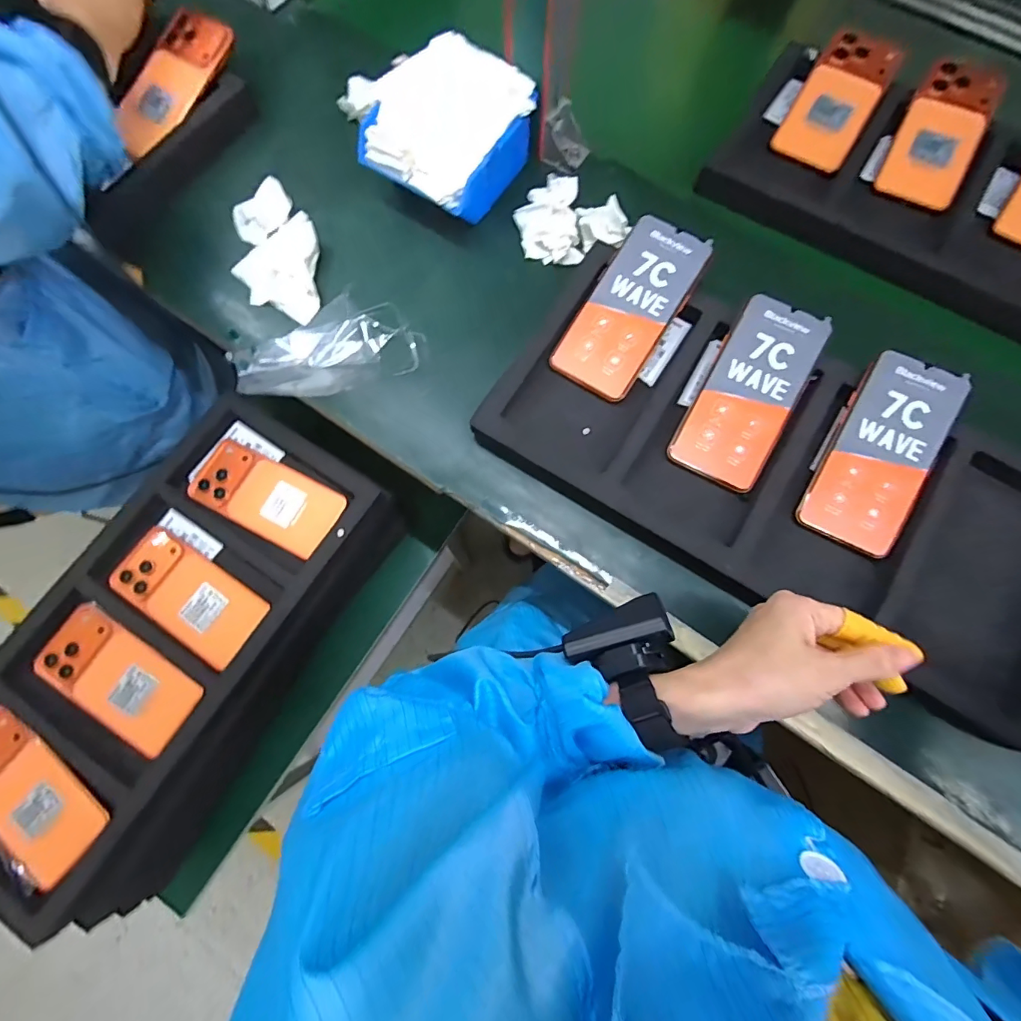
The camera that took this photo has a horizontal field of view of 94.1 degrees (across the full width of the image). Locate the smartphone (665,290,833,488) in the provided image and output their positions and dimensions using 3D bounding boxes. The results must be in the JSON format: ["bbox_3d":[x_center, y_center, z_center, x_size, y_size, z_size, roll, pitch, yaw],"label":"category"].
[{"bbox_3d":[0.205,-0.099,0.410,0.074,0.011,0.160,28,91,8],"label":"smartphone"}]

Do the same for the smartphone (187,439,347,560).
[{"bbox_3d":[-0.264,-0.016,0.520,0.162,0.012,0.077,27,78,8],"label":"smartphone"}]

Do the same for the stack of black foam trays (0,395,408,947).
[{"bbox_3d":[-0.350,0.139,0.542,0.260,0.150,0.492,33,78,7],"label":"stack of black foam trays"}]

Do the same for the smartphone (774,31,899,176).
[{"bbox_3d":[0.345,-0.434,0.503,0.076,0.012,0.158,31,92,11],"label":"smartphone"}]

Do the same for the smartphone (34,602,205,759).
[{"bbox_3d":[-0.390,0.167,0.472,0.163,0.011,0.079,32,79,9],"label":"smartphone"}]

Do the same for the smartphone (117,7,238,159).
[{"bbox_3d":[-0.349,-0.440,0.485,0.069,0.007,0.152,37,89,4],"label":"smartphone"}]

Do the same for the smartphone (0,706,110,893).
[{"bbox_3d":[-0.456,0.264,0.447,0.164,0.010,0.078,37,79,10],"label":"smartphone"}]

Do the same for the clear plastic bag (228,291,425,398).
[{"bbox_3d":[-0.174,-0.154,0.448,0.164,0.020,0.099,-19,77,-6],"label":"clear plastic bag"}]

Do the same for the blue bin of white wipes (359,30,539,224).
[{"bbox_3d":[-0.062,-0.365,0.464,0.139,0.071,0.141,34,78,7],"label":"blue bin of white wipes"}]

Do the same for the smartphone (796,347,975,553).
[{"bbox_3d":[0.307,-0.046,0.392,0.073,0.011,0.159,26,93,8],"label":"smartphone"}]

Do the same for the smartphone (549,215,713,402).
[{"bbox_3d":[0.109,-0.182,0.430,0.076,0.010,0.160,33,93,9],"label":"smartphone"}]

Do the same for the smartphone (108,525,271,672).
[{"bbox_3d":[-0.334,0.087,0.494,0.164,0.012,0.077,32,79,9],"label":"smartphone"}]

